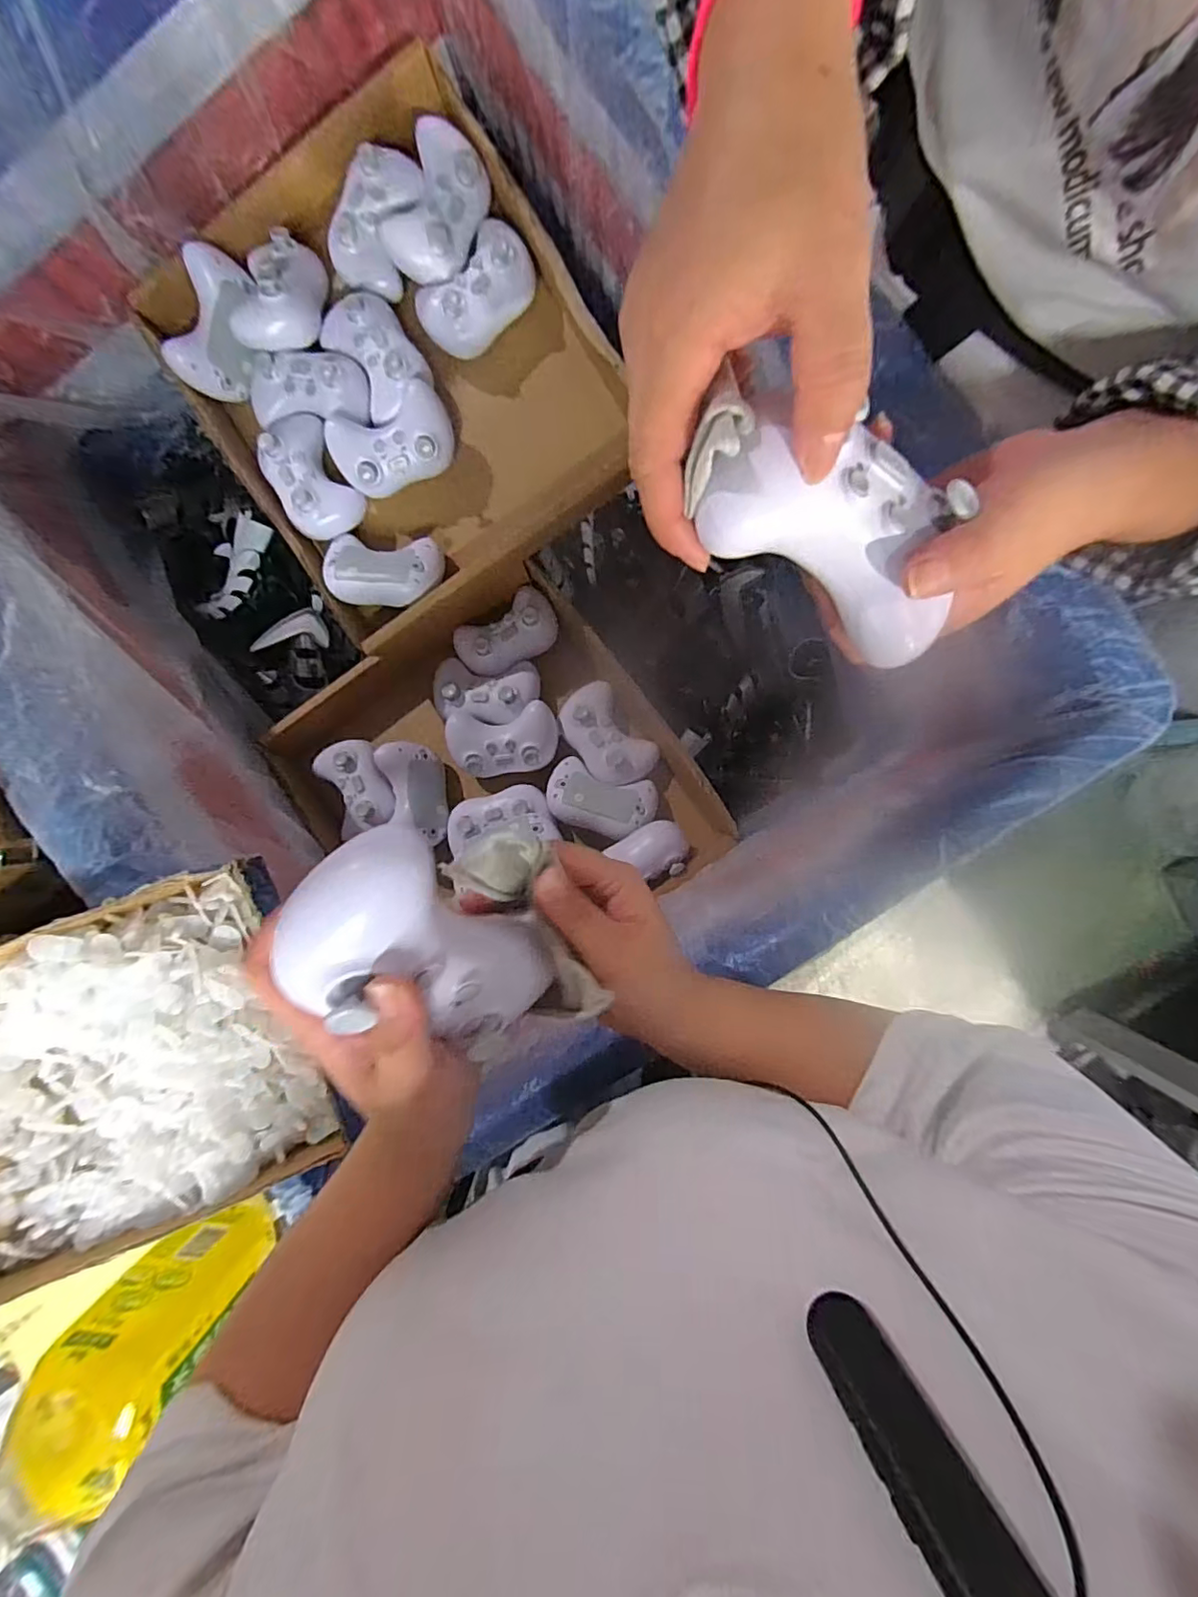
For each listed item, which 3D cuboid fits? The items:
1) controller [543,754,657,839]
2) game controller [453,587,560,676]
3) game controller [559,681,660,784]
[{"bbox_3d":[0.000,0.003,0.580,0.108,0.038,0.070,15,65,7],"label":"controller"},{"bbox_3d":[-0.099,-0.176,0.614,0.110,0.040,0.068,-35,66,3],"label":"game controller"},{"bbox_3d":[0.007,-0.065,0.586,0.067,0.034,0.112,-37,89,5],"label":"game controller"}]

